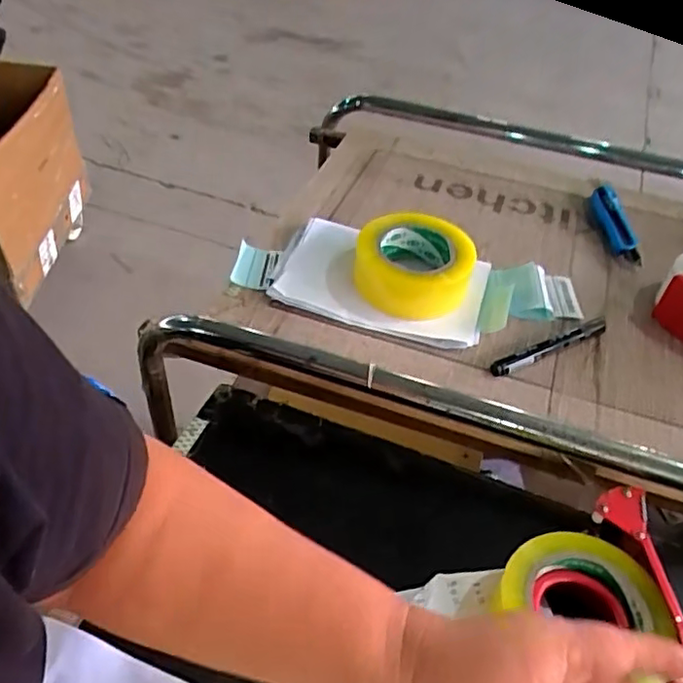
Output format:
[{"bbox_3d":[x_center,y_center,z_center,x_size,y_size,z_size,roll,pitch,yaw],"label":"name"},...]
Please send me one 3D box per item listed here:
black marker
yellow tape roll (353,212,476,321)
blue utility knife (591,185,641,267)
[{"bbox_3d":[0.211,0.005,0.620,0.150,0.012,0.017,-20,50,-23],"label":"black marker"},{"bbox_3d":[0.076,-0.080,0.666,0.120,0.066,0.120,2,45,-2],"label":"yellow tape roll"},{"bbox_3d":[0.346,-0.153,0.789,0.039,0.021,0.157,7,45,2],"label":"blue utility knife"}]

